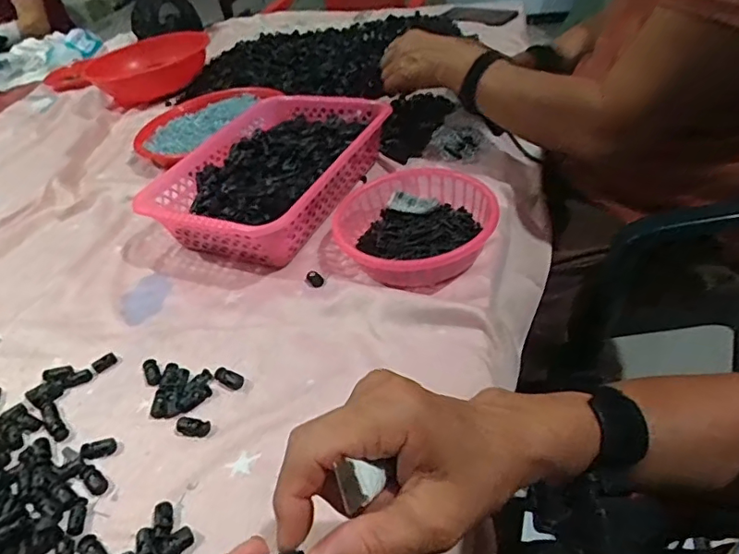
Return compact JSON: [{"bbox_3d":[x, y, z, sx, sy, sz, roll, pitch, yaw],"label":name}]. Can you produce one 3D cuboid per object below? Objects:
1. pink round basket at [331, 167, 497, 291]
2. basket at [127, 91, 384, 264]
[{"bbox_3d":[0.048,-0.055,0.597,0.168,0.055,0.169,-6,41,5],"label":"pink round basket"},{"bbox_3d":[-0.126,-0.129,0.715,0.224,0.085,0.304,16,47,29],"label":"basket"}]

